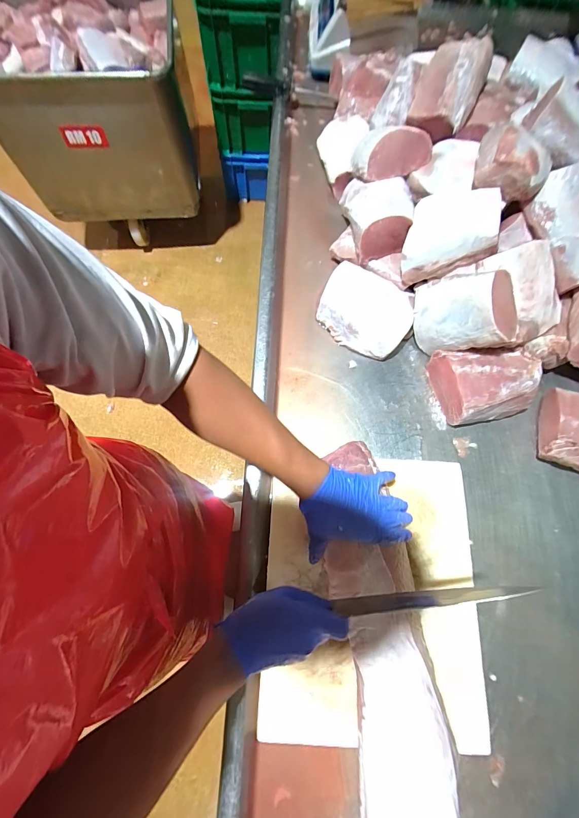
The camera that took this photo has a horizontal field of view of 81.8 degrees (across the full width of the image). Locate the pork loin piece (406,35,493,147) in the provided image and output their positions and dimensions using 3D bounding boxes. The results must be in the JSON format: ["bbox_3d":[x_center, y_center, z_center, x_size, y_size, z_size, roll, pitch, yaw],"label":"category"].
[{"bbox_3d":[0.312,-0.627,0.647,0.117,0.068,0.176,24,73,5],"label":"pork loin piece"}]

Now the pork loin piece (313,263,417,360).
[{"bbox_3d":[0.141,-0.184,0.627,0.175,0.054,0.143,34,75,8],"label":"pork loin piece"}]

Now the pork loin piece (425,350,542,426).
[{"bbox_3d":[0.336,-0.048,0.578,0.156,0.068,0.132,-9,73,-5],"label":"pork loin piece"}]

